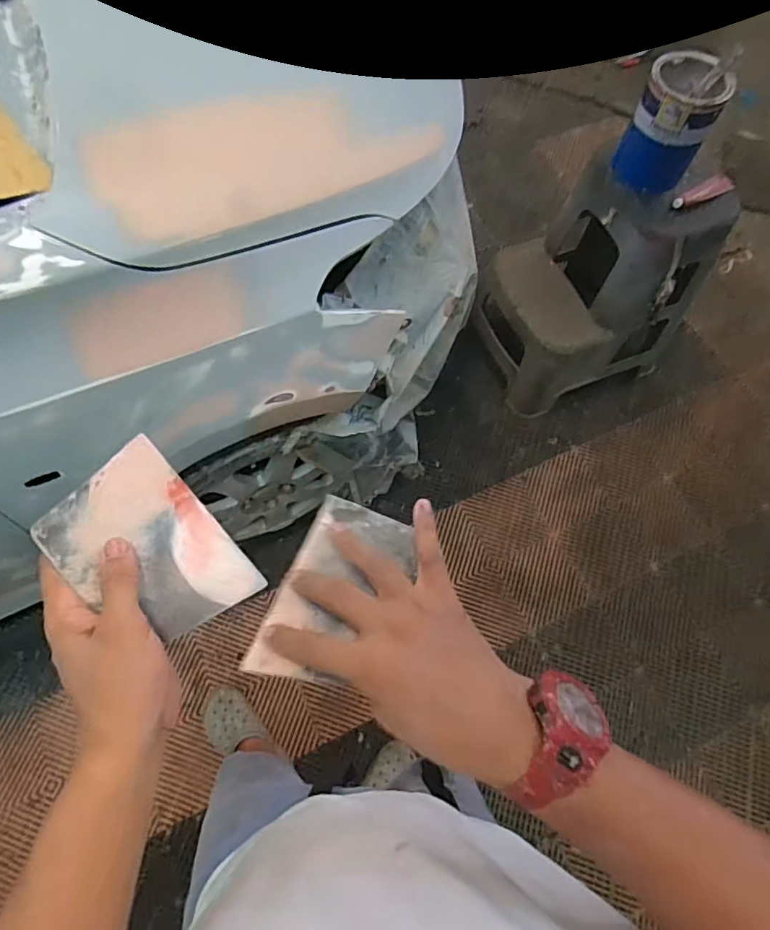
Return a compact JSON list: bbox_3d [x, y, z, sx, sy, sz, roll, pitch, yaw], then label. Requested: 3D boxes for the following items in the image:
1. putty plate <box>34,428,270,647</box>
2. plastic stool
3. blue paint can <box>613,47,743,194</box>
[{"bbox_3d":[-0.167,0.060,0.391,0.139,0.007,0.096,46,65,5],"label":"putty plate"},{"bbox_3d":[0.573,-0.512,1.494,0.493,0.573,0.410,-21,70,-11],"label":"plastic stool"},{"bbox_3d":[0.605,-0.726,1.162,0.154,0.215,0.163,1,68,-3],"label":"blue paint can"}]

